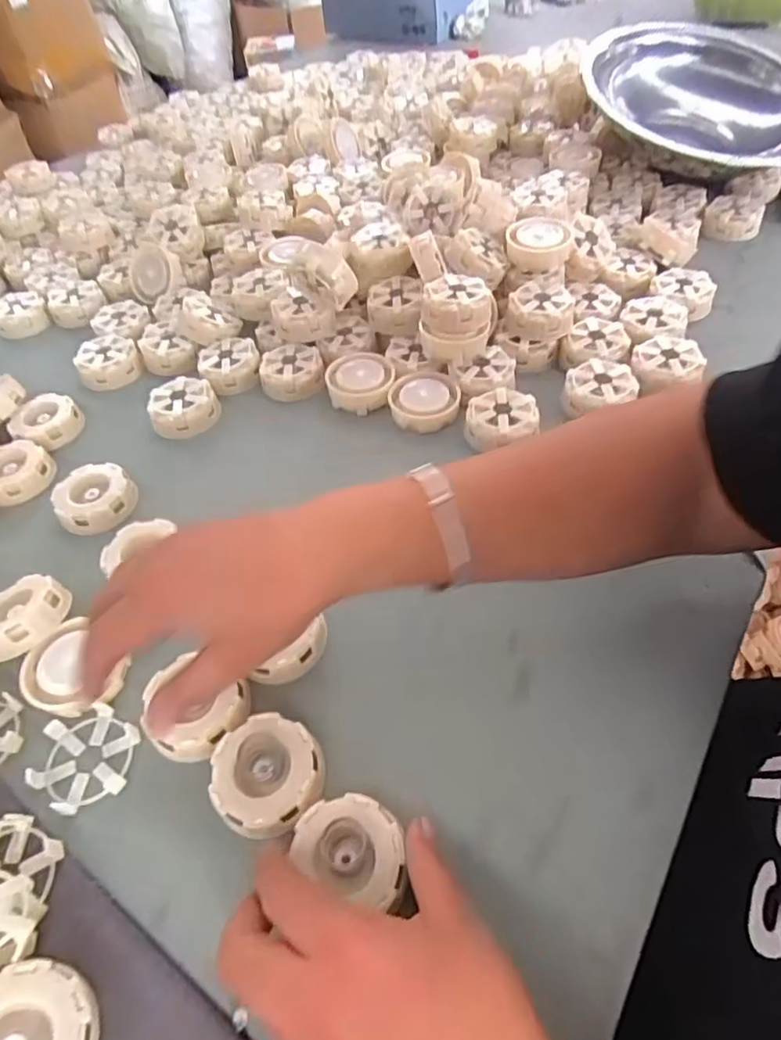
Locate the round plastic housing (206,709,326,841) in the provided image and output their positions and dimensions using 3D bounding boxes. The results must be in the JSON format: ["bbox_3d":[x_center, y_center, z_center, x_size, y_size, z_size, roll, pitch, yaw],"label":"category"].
[{"bbox_3d":[-0.070,0.144,0.330,0.059,0.024,0.061,-3,51,3],"label":"round plastic housing"}]

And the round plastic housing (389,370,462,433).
[{"bbox_3d":[0.031,-0.107,0.524,0.061,0.020,0.061,-3,51,3],"label":"round plastic housing"}]

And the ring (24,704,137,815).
[{"bbox_3d":[-0.185,0.143,0.352,0.061,0.014,0.057,-3,51,3],"label":"ring"}]

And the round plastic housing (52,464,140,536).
[{"bbox_3d":[-0.244,-0.019,0.480,0.060,0.025,0.060,-3,51,3],"label":"round plastic housing"}]

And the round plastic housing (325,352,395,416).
[{"bbox_3d":[-0.028,-0.131,0.544,0.062,0.026,0.062,-3,51,3],"label":"round plastic housing"}]

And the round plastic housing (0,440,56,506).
[{"bbox_3d":[-0.327,-0.041,0.501,0.057,0.029,0.057,-3,51,3],"label":"round plastic housing"}]

